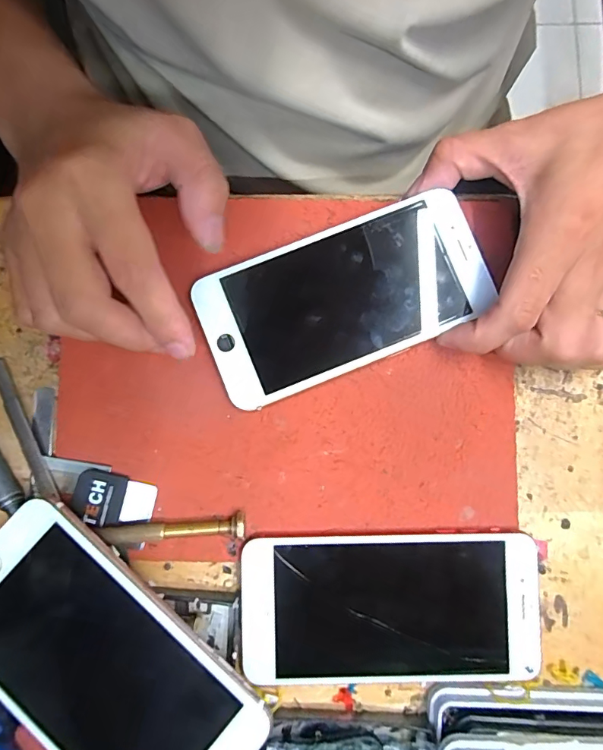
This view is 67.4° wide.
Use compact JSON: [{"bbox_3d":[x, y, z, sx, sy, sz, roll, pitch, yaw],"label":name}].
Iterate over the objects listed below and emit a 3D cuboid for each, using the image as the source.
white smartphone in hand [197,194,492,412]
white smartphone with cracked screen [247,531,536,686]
[{"bbox_3d":[0.022,-0.043,0.246,0.153,0.013,0.077,-23,81,-4],"label":"white smartphone in hand"},{"bbox_3d":[0.046,0.125,0.240,0.153,0.009,0.079,-1,88,1],"label":"white smartphone with cracked screen"}]

